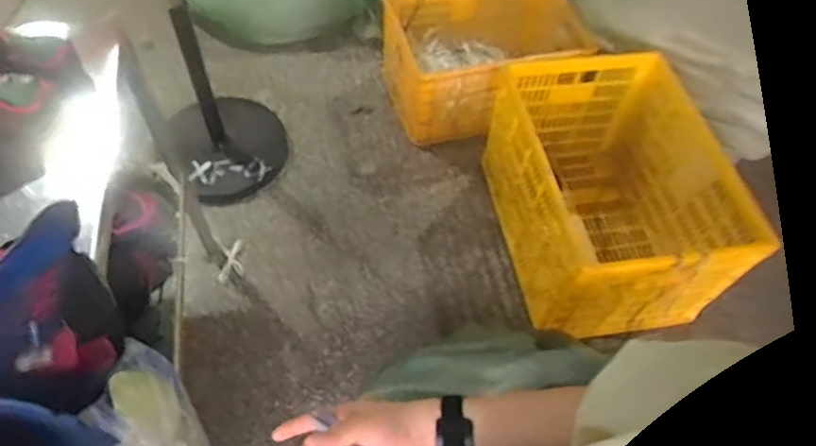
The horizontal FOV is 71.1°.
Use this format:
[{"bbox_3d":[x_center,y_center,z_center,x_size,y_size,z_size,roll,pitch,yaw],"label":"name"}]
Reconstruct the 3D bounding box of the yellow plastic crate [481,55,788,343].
[{"bbox_3d":[0.528,-0.094,1.521,0.518,0.388,0.721,-5,56,-7],"label":"yellow plastic crate"}]

